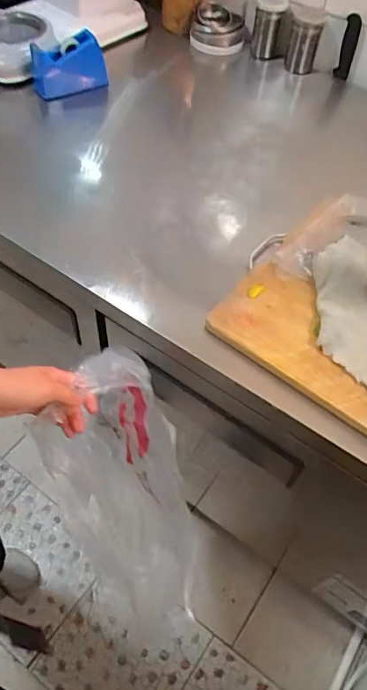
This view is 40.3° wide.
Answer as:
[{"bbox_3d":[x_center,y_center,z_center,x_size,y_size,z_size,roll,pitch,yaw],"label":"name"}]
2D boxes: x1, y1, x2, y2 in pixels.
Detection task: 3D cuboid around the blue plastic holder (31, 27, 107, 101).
[{"bbox_3d":[-0.212,-0.534,0.969,0.140,0.096,0.075,-25,59,-21],"label":"blue plastic holder"}]

